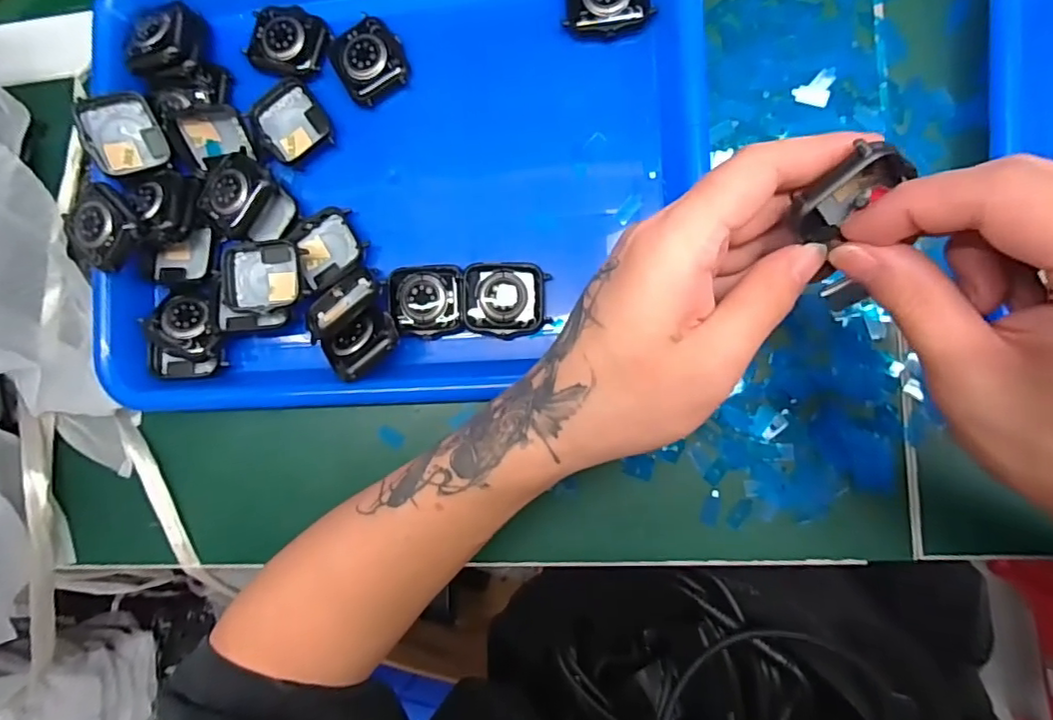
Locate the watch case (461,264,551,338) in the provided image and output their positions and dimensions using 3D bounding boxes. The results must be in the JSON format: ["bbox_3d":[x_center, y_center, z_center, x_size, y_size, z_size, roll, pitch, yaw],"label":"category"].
[{"bbox_3d":[-0.011,-0.031,0.299,0.043,0.018,0.039,-3,88,9],"label":"watch case"}]

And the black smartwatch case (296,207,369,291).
[{"bbox_3d":[-0.110,-0.062,0.312,0.039,0.009,0.035,-30,84,8],"label":"black smartwatch case"}]

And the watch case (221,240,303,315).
[{"bbox_3d":[-0.143,-0.045,0.309,0.043,0.009,0.039,-4,88,9],"label":"watch case"}]

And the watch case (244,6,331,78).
[{"bbox_3d":[-0.135,-0.180,0.319,0.043,0.008,0.037,25,93,9],"label":"watch case"}]

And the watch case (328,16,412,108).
[{"bbox_3d":[-0.087,-0.165,0.314,0.038,0.011,0.043,-31,84,8],"label":"watch case"}]

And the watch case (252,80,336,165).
[{"bbox_3d":[-0.132,-0.133,0.319,0.037,0.006,0.043,-38,83,7],"label":"watch case"}]

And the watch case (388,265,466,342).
[{"bbox_3d":[-0.053,-0.031,0.308,0.041,0.014,0.039,-4,88,9],"label":"watch case"}]

